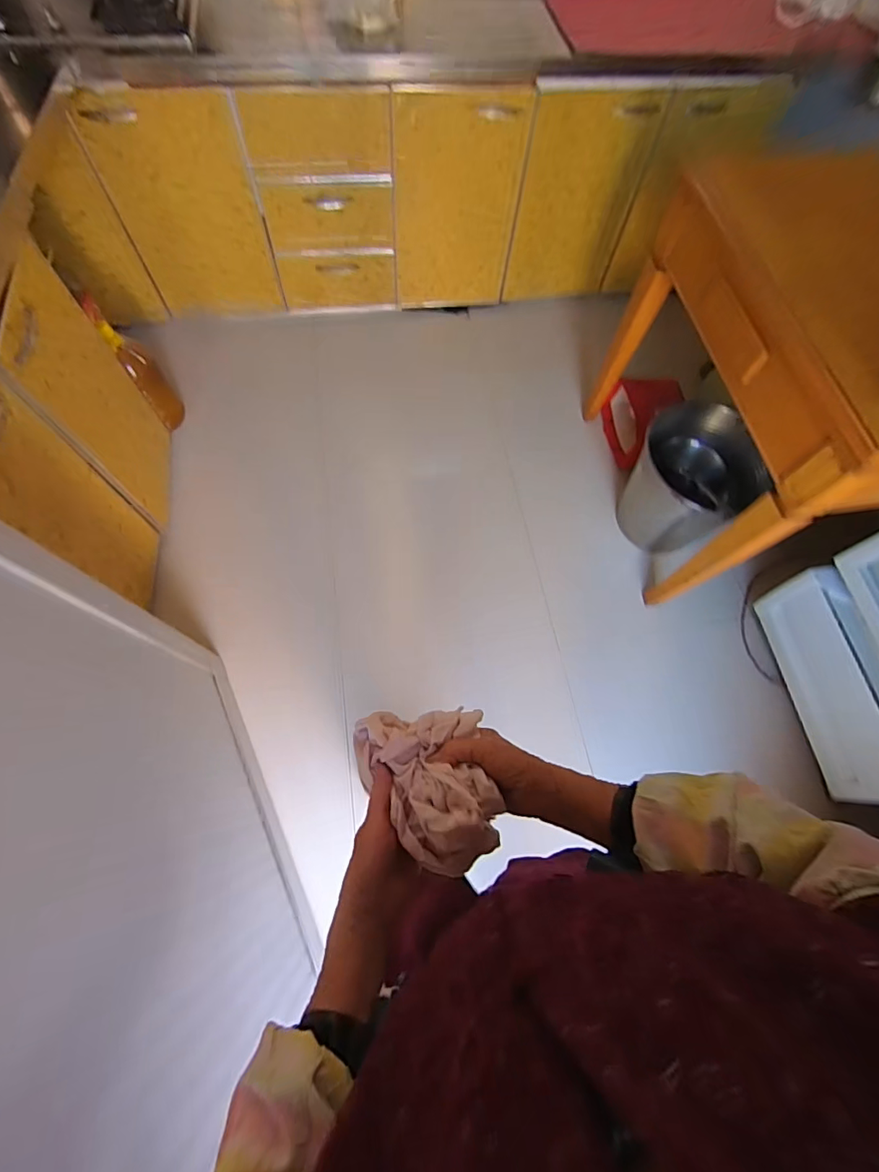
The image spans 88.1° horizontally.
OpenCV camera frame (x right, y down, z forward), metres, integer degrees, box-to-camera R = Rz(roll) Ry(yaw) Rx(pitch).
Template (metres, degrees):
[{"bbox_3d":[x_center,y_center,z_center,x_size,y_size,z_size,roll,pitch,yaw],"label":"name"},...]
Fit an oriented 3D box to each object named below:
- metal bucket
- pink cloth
[{"bbox_3d":[0.700,-0.299,1.303,0.298,0.346,0.283,1,67,-3],"label":"metal bucket"},{"bbox_3d":[-0.011,0.185,0.416,0.122,0.068,0.139,-6,68,-6],"label":"pink cloth"}]

